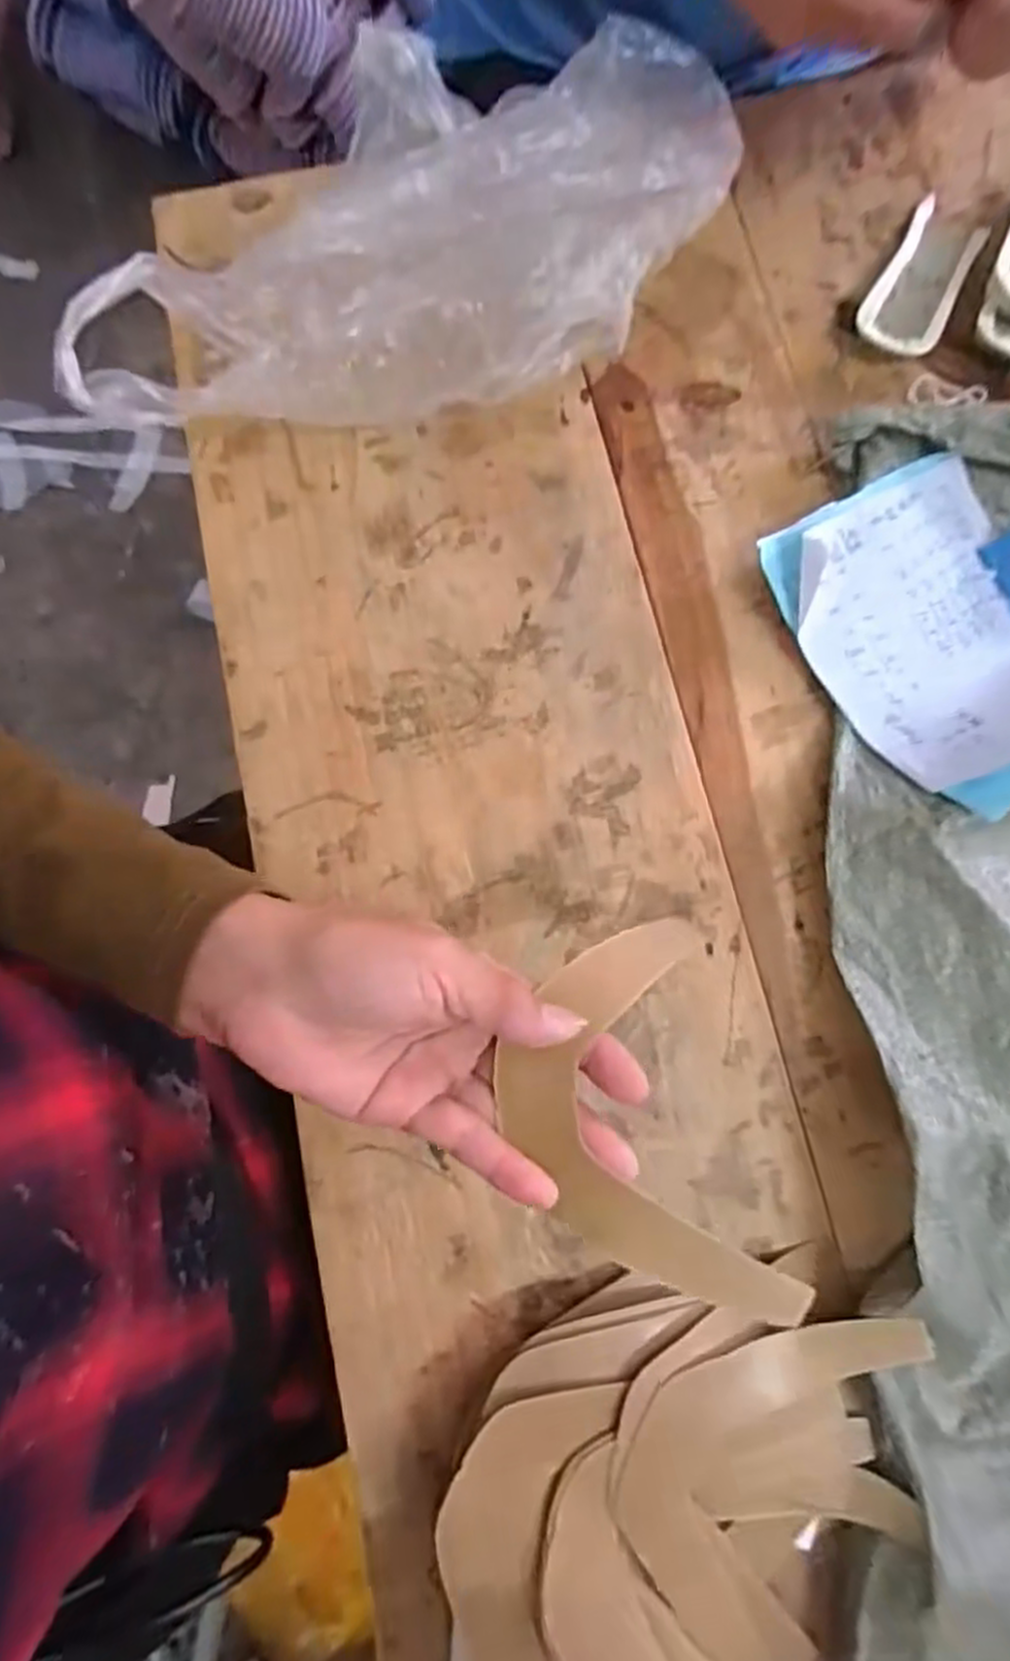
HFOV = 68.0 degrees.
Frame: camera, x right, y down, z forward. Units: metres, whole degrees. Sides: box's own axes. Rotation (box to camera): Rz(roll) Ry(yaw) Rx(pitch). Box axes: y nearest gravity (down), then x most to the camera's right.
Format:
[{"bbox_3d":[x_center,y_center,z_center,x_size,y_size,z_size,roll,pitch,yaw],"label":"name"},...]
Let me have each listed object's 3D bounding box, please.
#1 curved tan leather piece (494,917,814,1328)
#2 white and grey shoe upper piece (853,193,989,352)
[{"bbox_3d":[0.047,0.110,0.280,0.090,0.028,0.141,-11,77,-3],"label":"curved tan leather piece"},{"bbox_3d":[0.249,-0.328,0.446,0.046,0.021,0.120,29,80,5],"label":"white and grey shoe upper piece"}]

